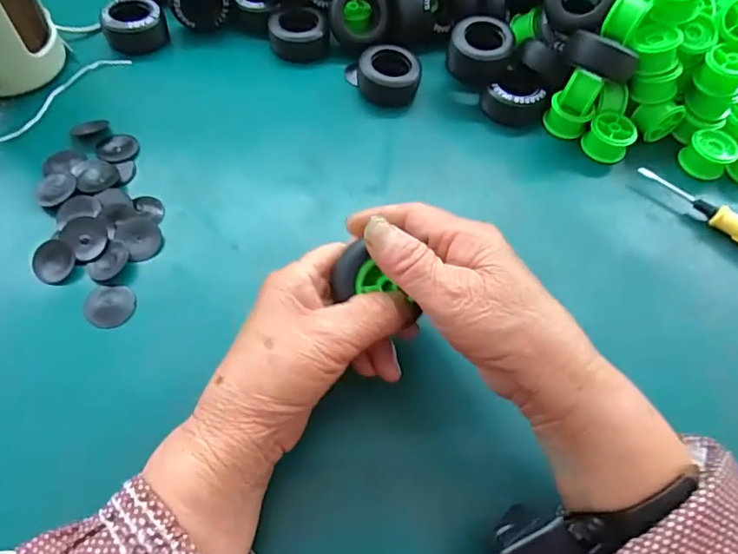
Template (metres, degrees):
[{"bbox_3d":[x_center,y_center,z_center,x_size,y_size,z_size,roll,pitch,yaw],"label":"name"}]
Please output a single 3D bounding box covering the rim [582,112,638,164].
[{"bbox_3d":[0.185,-0.108,0.396,0.033,0.025,0.029,28,62,11],"label":"rim"}]

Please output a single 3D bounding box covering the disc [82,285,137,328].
[{"bbox_3d":[-0.154,0.017,0.305,0.027,0.004,0.027,2,60,-3],"label":"disc"}]

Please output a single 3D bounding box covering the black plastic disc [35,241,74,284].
[{"bbox_3d":[-0.193,-0.010,0.314,0.027,0.006,0.024,38,74,11],"label":"black plastic disc"}]

